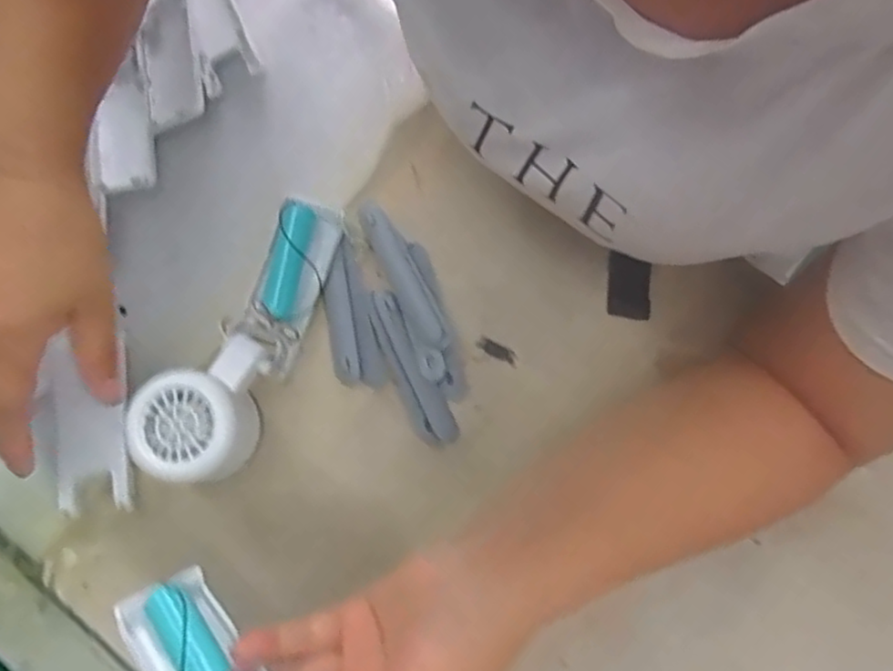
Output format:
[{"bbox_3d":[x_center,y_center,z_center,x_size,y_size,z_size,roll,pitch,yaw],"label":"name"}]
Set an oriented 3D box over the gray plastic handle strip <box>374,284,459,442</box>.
[{"bbox_3d":[-0.019,0.017,0.409,0.014,0.007,0.098,-26,80,-3],"label":"gray plastic handle strip"}]

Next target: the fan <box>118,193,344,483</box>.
[{"bbox_3d":[-0.111,-0.001,0.386,0.060,0.049,0.169,25,80,5],"label":"fan"}]

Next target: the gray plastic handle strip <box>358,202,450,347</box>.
[{"bbox_3d":[-0.026,-0.037,0.416,0.019,0.010,0.101,-25,80,-3],"label":"gray plastic handle strip"}]

